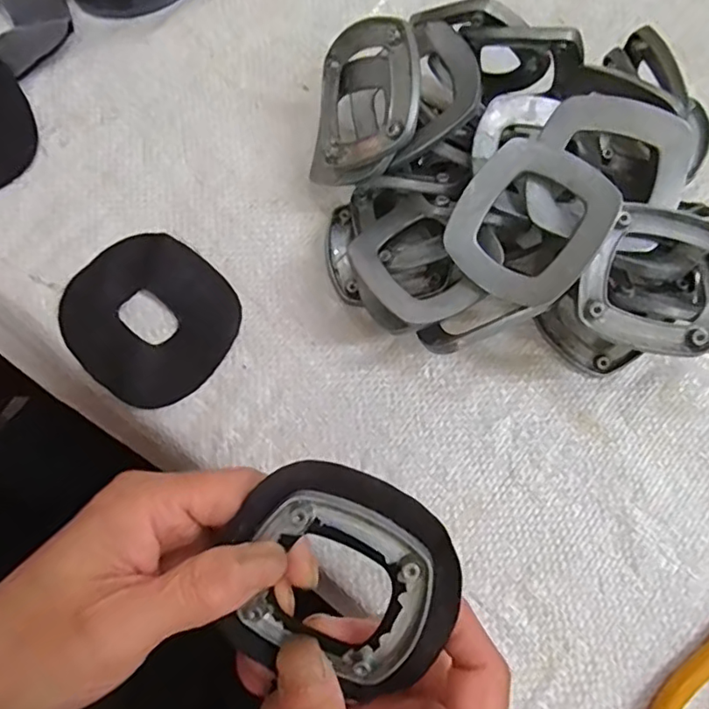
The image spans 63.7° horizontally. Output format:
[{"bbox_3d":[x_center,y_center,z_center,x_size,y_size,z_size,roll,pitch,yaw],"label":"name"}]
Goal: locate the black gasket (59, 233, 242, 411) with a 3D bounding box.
[{"bbox_3d":[-0.099,-0.018,0.278,0.080,0.005,0.075,38,81,8],"label":"black gasket"}]

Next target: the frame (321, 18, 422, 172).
[{"bbox_3d":[0.002,-0.113,0.264,0.068,0.016,0.065,-5,86,42],"label":"frame"}]

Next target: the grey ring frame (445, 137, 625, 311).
[{"bbox_3d":[0.071,-0.053,0.231,0.055,0.009,0.061,39,100,15],"label":"grey ring frame"}]

